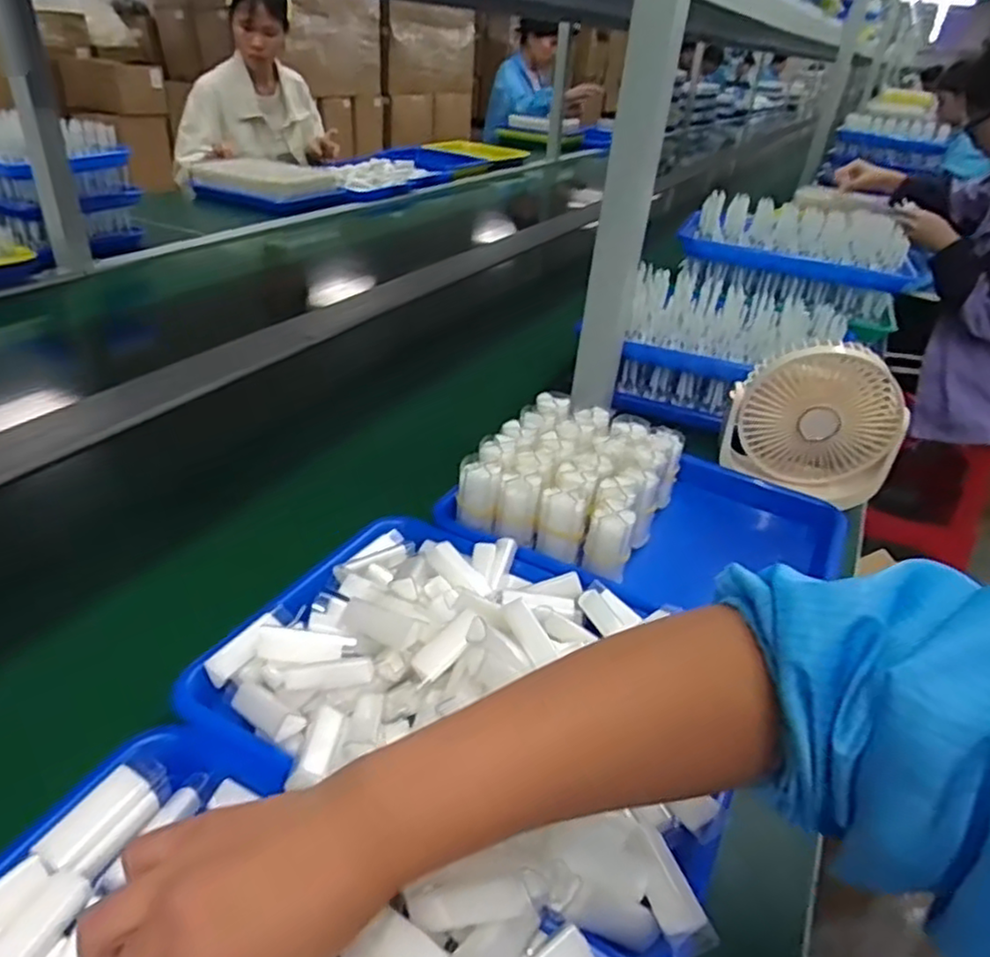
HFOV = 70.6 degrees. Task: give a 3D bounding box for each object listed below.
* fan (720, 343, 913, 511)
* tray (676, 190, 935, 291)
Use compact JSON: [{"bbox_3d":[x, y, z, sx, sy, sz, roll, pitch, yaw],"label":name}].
[{"bbox_3d":[0.314,-0.053,0.691,0.159,0.158,0.057,9,32,5],"label":"fan"},{"bbox_3d":[0.426,-0.332,0.968,0.315,0.062,0.182,21,36,23],"label":"tray"}]

